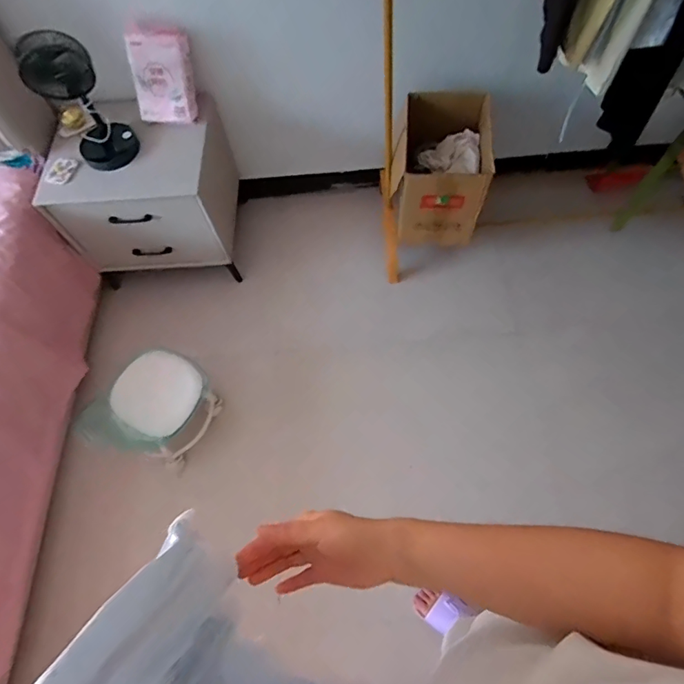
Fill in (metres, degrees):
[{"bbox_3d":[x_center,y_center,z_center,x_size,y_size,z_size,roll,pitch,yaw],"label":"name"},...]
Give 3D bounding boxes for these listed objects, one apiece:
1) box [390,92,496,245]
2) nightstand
[{"bbox_3d":[0.301,-0.510,1.416,0.289,0.349,0.289,8,65,8],"label":"box"},{"bbox_3d":[-0.596,-0.458,1.465,0.460,0.402,0.388,1,64,4],"label":"nightstand"}]

